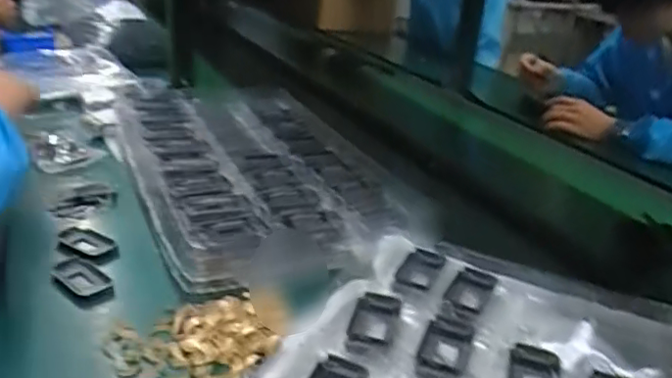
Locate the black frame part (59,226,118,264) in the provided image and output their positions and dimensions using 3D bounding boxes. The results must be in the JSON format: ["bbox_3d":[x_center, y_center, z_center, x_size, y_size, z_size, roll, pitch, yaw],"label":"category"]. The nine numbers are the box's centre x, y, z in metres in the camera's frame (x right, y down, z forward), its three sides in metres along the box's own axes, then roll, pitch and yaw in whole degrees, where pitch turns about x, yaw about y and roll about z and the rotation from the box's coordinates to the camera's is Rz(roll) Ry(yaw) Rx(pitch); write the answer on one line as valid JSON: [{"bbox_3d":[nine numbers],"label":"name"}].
[{"bbox_3d":[-0.284,0.063,0.682,0.086,0.011,0.035,20,28,30],"label":"black frame part"}]

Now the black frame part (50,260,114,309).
[{"bbox_3d":[-0.266,0.096,0.621,0.091,0.008,0.041,24,30,35],"label":"black frame part"}]

